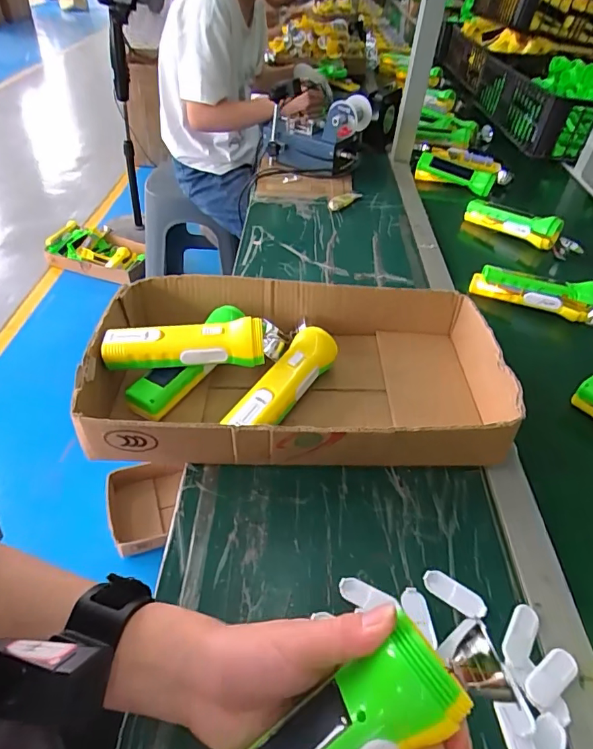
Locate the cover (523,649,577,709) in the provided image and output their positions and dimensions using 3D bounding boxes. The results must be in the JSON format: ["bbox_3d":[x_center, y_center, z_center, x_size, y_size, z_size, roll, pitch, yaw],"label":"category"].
[{"bbox_3d":[0.185,0.219,0.343,0.048,0.004,0.020,-25,52,-28],"label":"cover"}]

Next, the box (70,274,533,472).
[{"bbox_3d":[-0.001,-0.011,0.514,0.416,0.074,0.231,3,45,-3],"label":"box"}]

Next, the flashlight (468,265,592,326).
[{"bbox_3d":[0.364,-0.122,0.699,0.200,0.051,0.048,18,46,12],"label":"flashlight"}]

